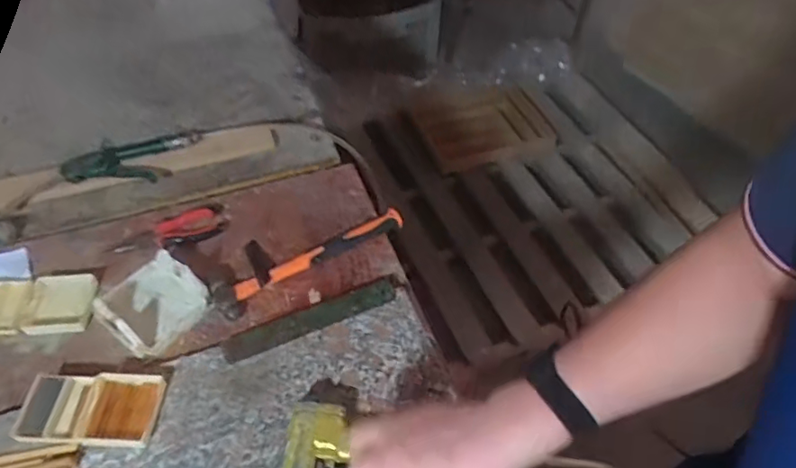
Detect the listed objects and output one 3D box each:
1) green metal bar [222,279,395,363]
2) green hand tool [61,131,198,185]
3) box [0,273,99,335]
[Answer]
[{"bbox_3d":[-0.108,0.103,0.702,0.218,0.009,0.036,-19,54,-16],"label":"green metal bar"},{"bbox_3d":[-0.398,-0.115,0.851,0.196,0.031,0.078,-23,55,-19],"label":"green hand tool"},{"bbox_3d":[-0.465,0.086,0.713,0.155,0.020,0.082,0,51,-2],"label":"box"}]

